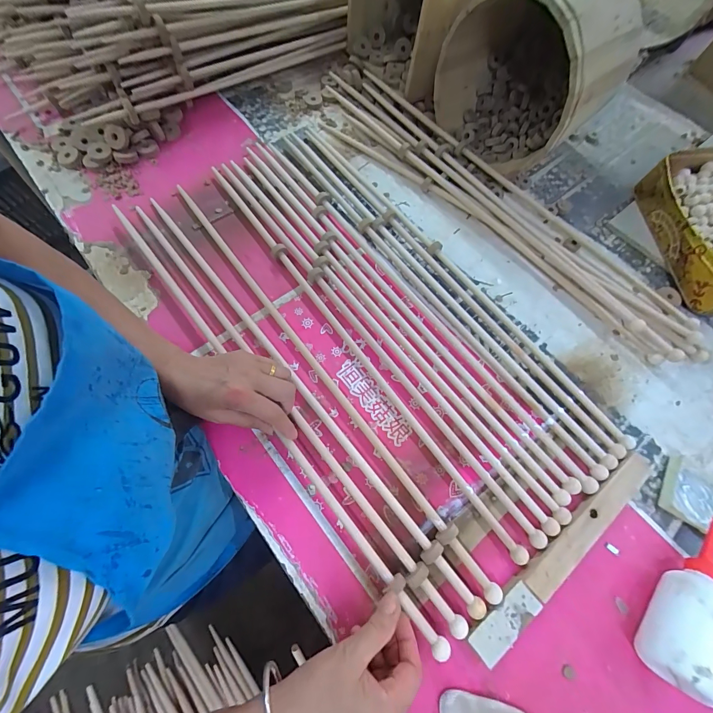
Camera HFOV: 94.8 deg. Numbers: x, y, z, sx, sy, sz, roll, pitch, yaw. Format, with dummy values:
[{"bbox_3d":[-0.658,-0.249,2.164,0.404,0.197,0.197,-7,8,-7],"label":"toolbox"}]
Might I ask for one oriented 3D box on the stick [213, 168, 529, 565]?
[{"bbox_3d":[-0.021,-0.039,0.458,0.019,0.020,0.695,-34,74,-15],"label":"stick"}]

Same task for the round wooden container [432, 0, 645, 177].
[{"bbox_3d":[0.273,-0.444,0.522,0.198,0.237,0.226,-41,76,-17],"label":"round wooden container"}]

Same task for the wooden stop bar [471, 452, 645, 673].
[{"bbox_3d":[0.233,0.209,0.362,0.288,0.019,0.035,-36,74,-15],"label":"wooden stop bar"}]

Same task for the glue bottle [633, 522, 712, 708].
[{"bbox_3d":[0.345,0.237,0.334,0.055,0.063,0.179,37,71,11],"label":"glue bottle"}]

